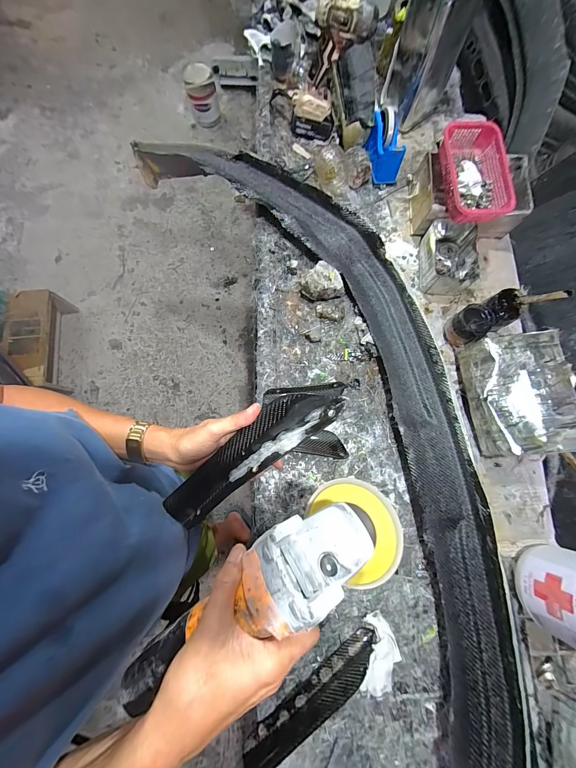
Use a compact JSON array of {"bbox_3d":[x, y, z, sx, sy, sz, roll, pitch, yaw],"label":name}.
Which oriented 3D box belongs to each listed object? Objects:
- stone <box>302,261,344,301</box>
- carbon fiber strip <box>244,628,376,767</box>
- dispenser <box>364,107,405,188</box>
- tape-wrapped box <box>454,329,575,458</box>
[{"bbox_3d":[0.080,-0.239,0.654,0.102,0.053,0.076,-2,79,-3],"label":"stone"},{"bbox_3d":[0.043,0.539,0.479,0.280,0.058,0.019,-34,115,-11],"label":"carbon fiber strip"},{"bbox_3d":[0.248,-0.597,0.715,0.080,0.062,0.165,-15,115,-4],"label":"dispenser"},{"bbox_3d":[0.469,0.024,0.591,0.155,0.110,0.233,-6,79,-4],"label":"tape-wrapped box"}]

